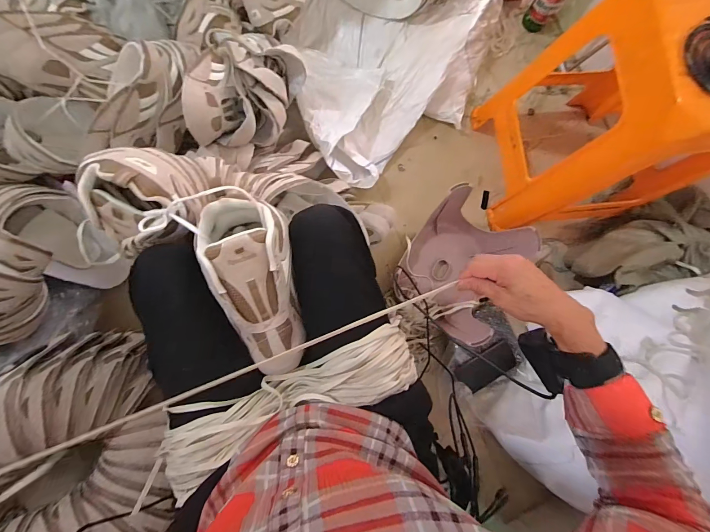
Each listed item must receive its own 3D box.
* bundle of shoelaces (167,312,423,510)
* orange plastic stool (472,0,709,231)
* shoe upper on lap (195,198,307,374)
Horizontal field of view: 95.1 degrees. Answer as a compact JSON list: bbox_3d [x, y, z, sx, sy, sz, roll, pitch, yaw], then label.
[{"bbox_3d":[-0.087,0.182,0.443,0.359,0.050,0.103,-23,87,-8],"label":"bundle of shoelaces"},{"bbox_3d":[0.567,-0.309,0.717,0.355,0.487,0.336,-6,85,-7],"label":"orange plastic stool"},{"bbox_3d":[-0.137,0.023,0.450,0.110,0.096,0.231,-16,102,-8],"label":"shoe upper on lap"}]

